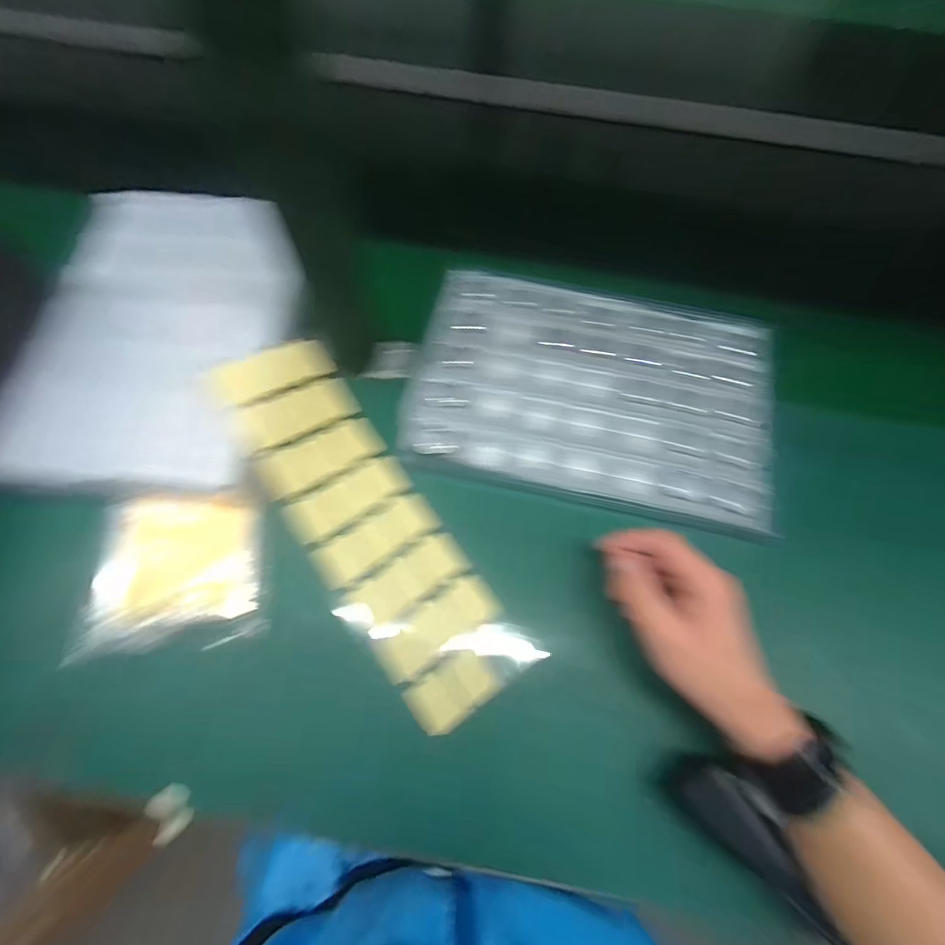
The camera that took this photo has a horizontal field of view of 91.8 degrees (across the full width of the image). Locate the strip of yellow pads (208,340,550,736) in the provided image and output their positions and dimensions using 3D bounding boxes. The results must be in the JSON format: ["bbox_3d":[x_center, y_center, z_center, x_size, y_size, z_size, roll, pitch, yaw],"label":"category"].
[{"bbox_3d":[-0.084,0.035,0.356,0.095,0.045,0.321,-35,74,-14],"label":"strip of yellow pads"}]

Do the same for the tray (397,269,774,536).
[{"bbox_3d":[0.110,-0.082,0.420,0.314,0.017,0.219,13,69,2],"label":"tray"}]

